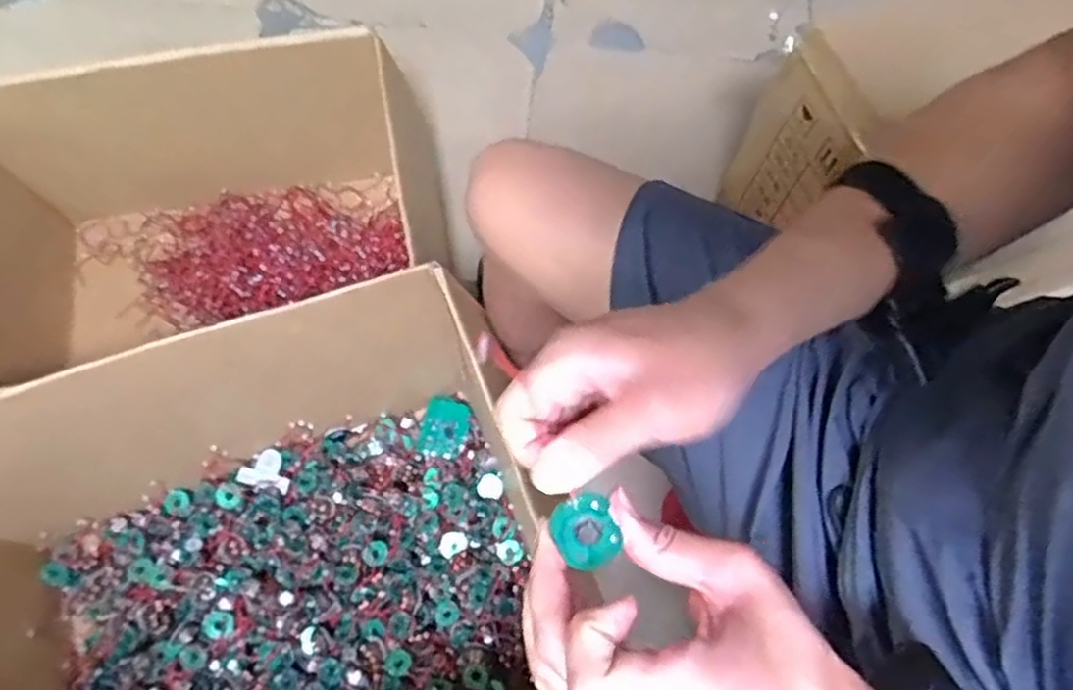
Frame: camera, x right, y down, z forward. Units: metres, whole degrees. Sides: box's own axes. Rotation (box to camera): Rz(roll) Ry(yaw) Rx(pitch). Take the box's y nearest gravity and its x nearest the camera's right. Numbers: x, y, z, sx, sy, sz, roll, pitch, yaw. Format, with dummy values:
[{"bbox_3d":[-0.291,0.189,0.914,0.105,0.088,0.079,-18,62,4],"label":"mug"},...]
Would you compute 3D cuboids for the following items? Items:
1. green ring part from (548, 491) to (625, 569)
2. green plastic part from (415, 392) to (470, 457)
[{"bbox_3d":[0.021,0.081,0.313,0.027,0.006,0.031,-26,73,-10],"label":"green ring part"},{"bbox_3d":[-0.136,0.121,1.066,0.069,0.014,0.091,13,71,3],"label":"green plastic part"}]

